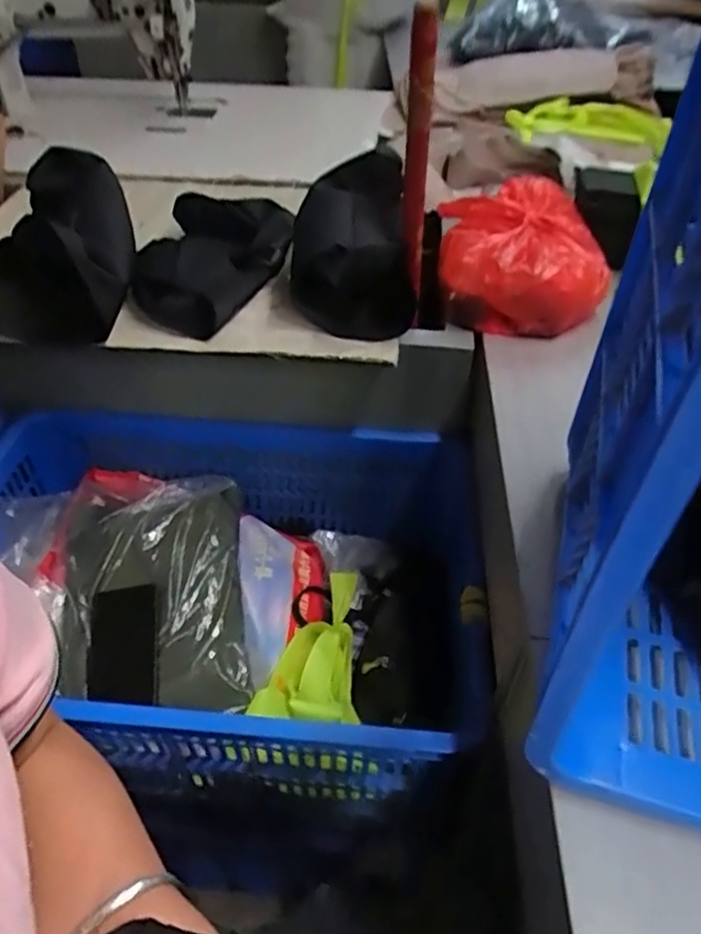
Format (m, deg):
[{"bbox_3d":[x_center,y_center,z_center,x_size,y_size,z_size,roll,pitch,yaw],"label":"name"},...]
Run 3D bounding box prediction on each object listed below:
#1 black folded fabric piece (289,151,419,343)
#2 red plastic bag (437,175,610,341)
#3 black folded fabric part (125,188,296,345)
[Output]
[{"bbox_3d":[0.004,-0.267,0.789,0.145,0.128,0.204,1,44,-1],"label":"black folded fabric piece"},{"bbox_3d":[0.214,-0.267,0.826,0.197,0.105,0.204,4,44,3],"label":"red plastic bag"},{"bbox_3d":[-0.169,-0.256,0.820,0.159,0.068,0.251,6,45,5],"label":"black folded fabric part"}]

